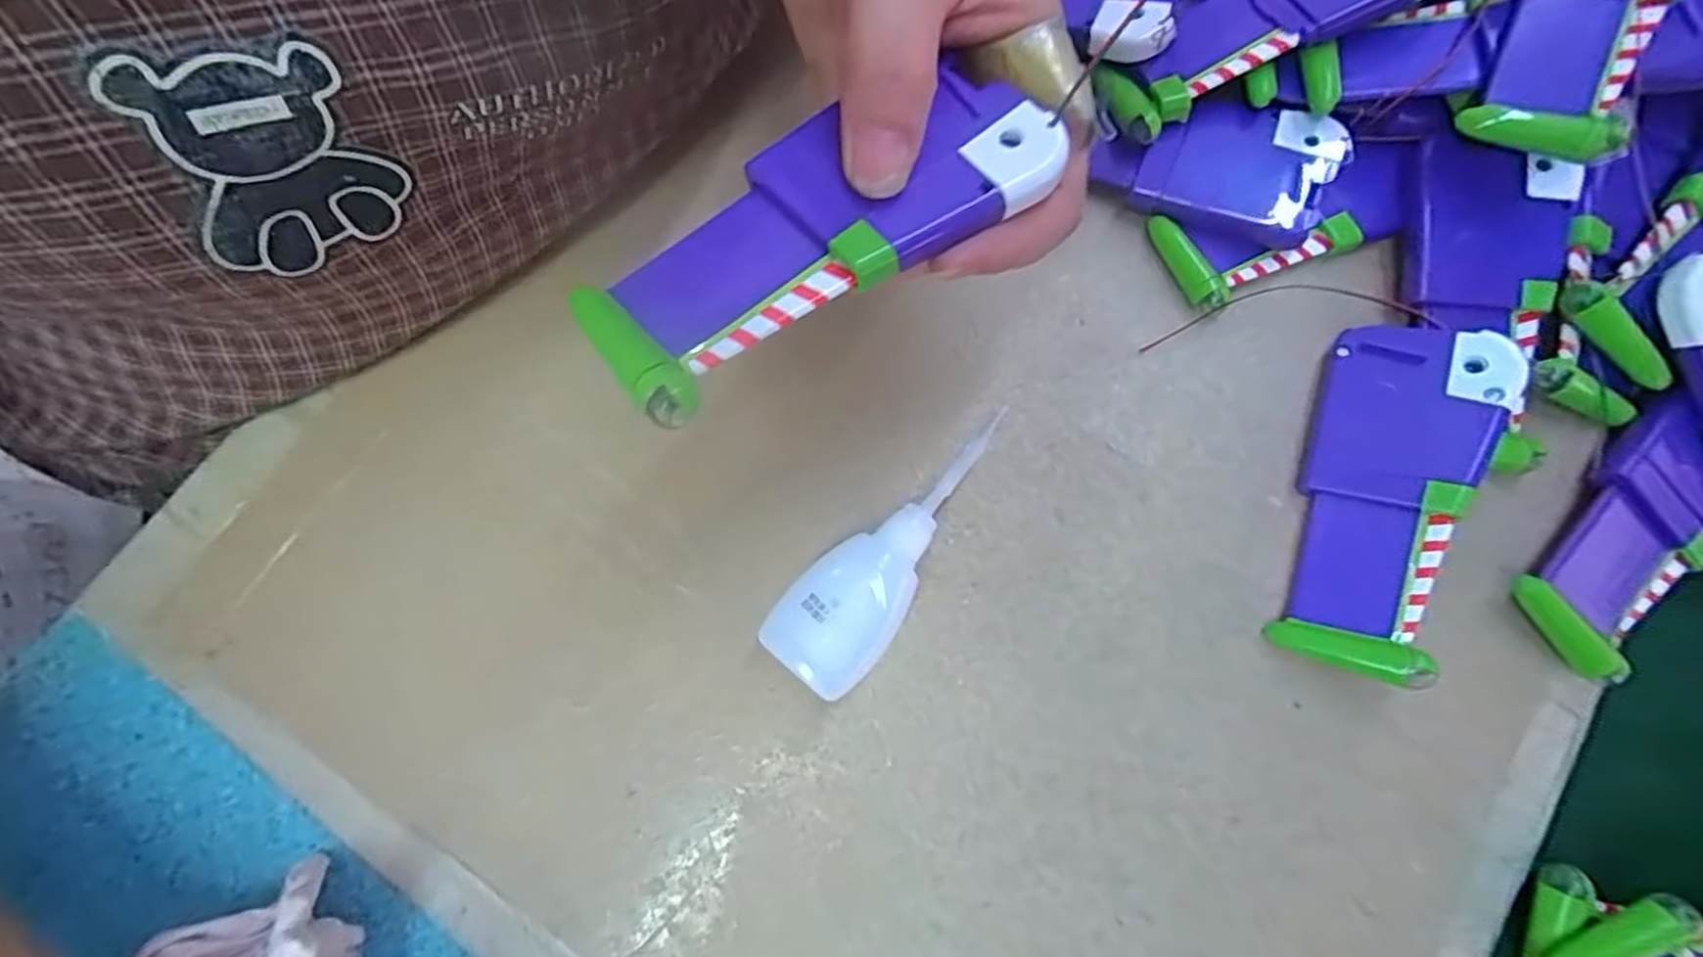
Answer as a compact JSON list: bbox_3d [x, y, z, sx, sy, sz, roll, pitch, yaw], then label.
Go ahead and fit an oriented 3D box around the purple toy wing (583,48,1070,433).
[{"bbox_3d":[-0.007,-0.059,0.169,0.117,0.010,0.048,-31,76,-6],"label":"purple toy wing"}]

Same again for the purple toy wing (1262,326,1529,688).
[{"bbox_3d":[0.176,0.005,0.235,0.051,0.011,0.117,13,79,33],"label":"purple toy wing"}]

